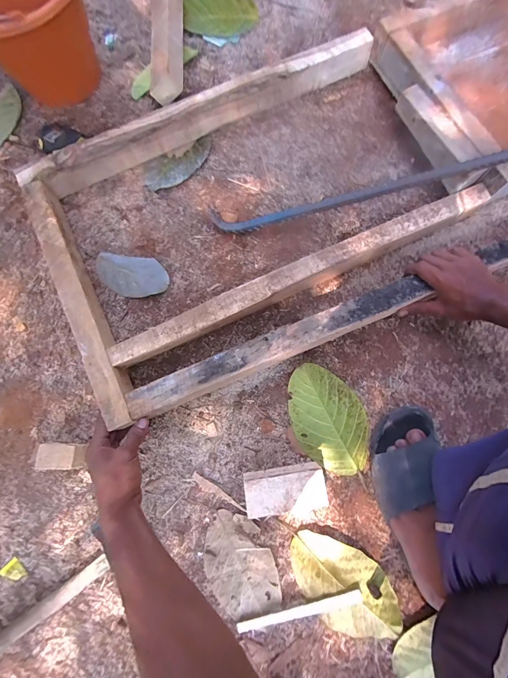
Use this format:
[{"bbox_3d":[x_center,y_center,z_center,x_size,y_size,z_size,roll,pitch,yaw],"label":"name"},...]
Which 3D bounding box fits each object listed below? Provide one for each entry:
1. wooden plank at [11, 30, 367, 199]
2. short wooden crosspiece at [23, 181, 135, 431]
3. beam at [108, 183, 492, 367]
[{"bbox_3d":[-0.092,-0.439,0.596,0.697,0.068,0.056,-26,80,-6],"label":"wooden plank"},{"bbox_3d":[-0.289,-0.070,0.505,0.048,0.048,0.435,-25,77,-6],"label":"short wooden crosspiece"},{"bbox_3d":[0.092,-0.104,0.529,0.678,0.066,0.047,-24,79,-6],"label":"beam"}]

